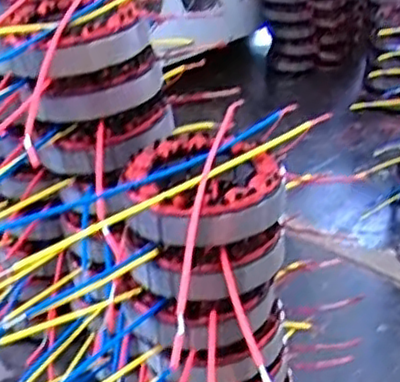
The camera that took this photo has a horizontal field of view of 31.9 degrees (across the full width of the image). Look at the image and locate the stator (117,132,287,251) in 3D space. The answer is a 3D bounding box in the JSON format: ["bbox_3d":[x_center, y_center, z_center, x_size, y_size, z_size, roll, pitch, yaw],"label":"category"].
[{"bbox_3d":[-0.001,-0.002,0.376,0.083,0.033,0.080,2,28,-1],"label":"stator"}]

